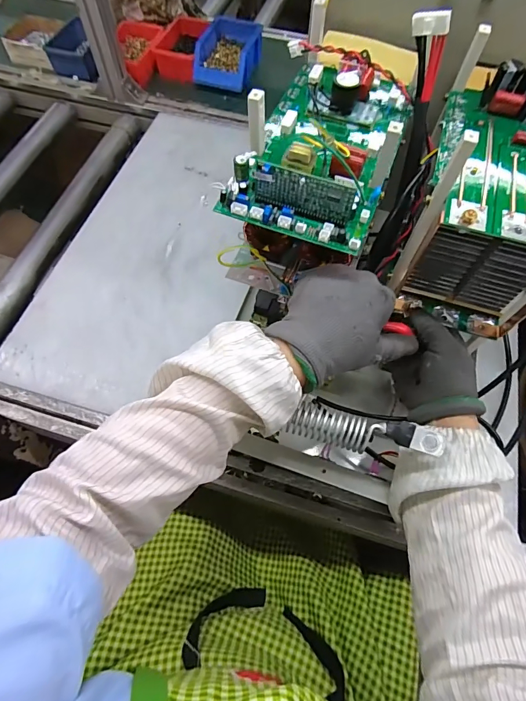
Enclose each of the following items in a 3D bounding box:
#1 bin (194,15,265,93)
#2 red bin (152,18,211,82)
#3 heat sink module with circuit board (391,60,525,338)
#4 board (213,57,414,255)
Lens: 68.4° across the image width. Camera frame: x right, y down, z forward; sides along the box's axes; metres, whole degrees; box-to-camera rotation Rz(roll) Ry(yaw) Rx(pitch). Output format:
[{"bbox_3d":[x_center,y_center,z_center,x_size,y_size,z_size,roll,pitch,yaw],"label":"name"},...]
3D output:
[{"bbox_3d":[-0.070,-0.610,0.802,0.111,0.067,0.151,19,64,7],"label":"bin"},{"bbox_3d":[-0.170,-0.649,0.826,0.082,0.058,0.155,9,64,3],"label":"red bin"},{"bbox_3d":[0.228,-0.146,0.384,0.136,0.179,0.186,15,64,6],"label":"heat sink module with circuit board"},{"bbox_3d":[0.055,-0.188,0.339,0.126,0.039,0.215,20,65,8],"label":"board"}]

